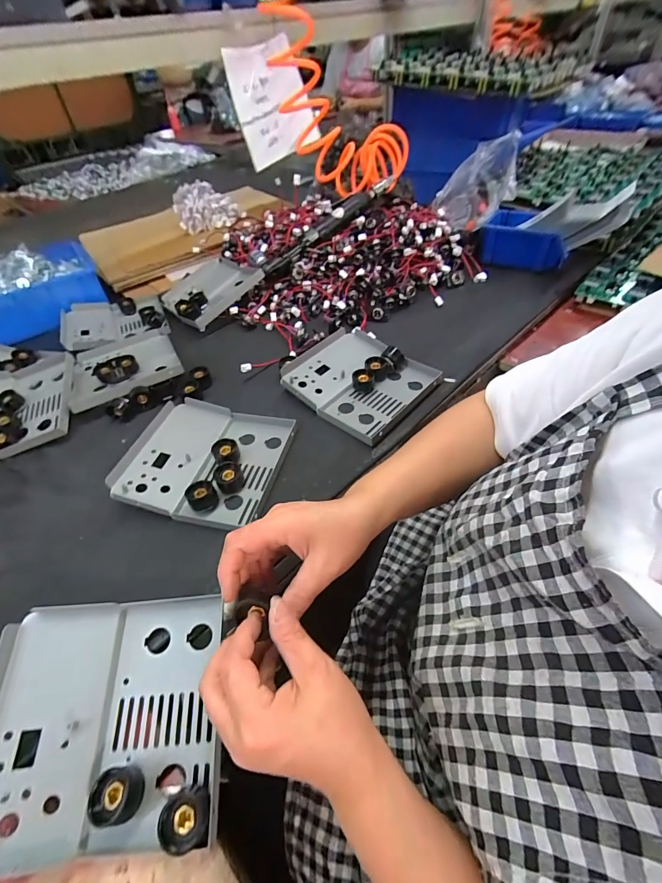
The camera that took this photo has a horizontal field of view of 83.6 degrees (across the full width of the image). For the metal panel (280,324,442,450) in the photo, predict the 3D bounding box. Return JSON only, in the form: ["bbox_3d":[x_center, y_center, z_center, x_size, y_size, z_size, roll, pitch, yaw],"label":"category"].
[{"bbox_3d":[0.037,-0.087,0.505,0.168,0.021,0.157,32,60,27],"label":"metal panel"}]

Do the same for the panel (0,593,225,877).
[{"bbox_3d":[-0.172,0.206,0.280,0.173,0.041,0.154,-7,51,0],"label":"panel"}]

